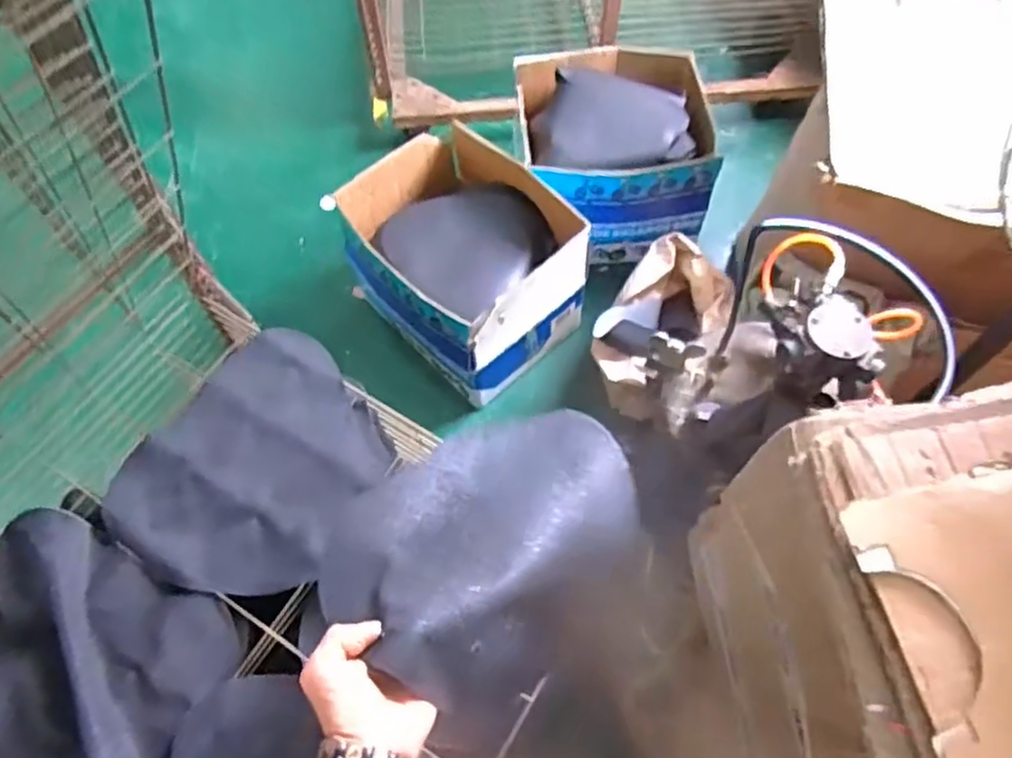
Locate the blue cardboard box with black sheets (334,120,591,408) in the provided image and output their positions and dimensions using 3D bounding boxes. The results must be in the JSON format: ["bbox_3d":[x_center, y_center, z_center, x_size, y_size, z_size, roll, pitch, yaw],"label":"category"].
[{"bbox_3d":[-0.106,-0.265,1.507,0.511,0.304,0.407,39,69,18],"label":"blue cardboard box with black sheets"}]

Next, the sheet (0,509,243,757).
[{"bbox_3d":[-0.492,0.317,0.759,0.339,0.045,0.265,27,66,14],"label":"sheet"}]

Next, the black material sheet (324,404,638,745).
[{"bbox_3d":[-0.005,0.146,0.636,0.236,0.091,0.339,25,35,30],"label":"black material sheet"}]

